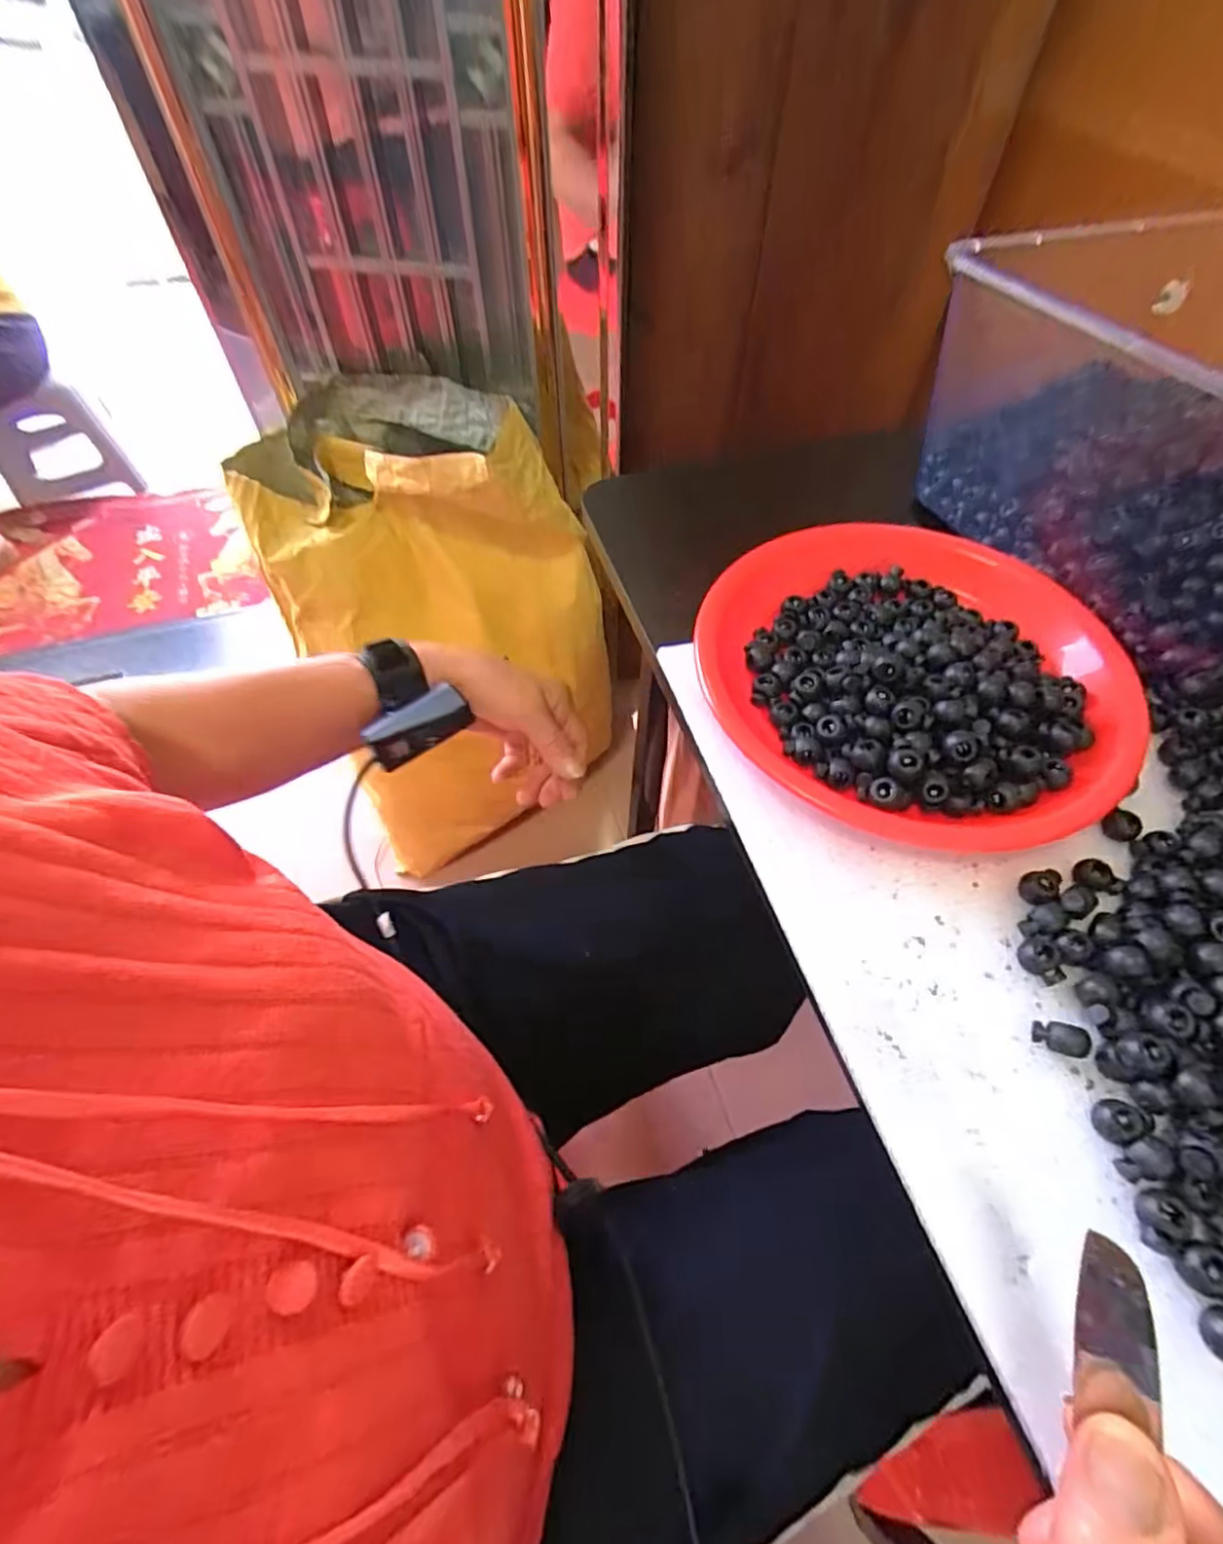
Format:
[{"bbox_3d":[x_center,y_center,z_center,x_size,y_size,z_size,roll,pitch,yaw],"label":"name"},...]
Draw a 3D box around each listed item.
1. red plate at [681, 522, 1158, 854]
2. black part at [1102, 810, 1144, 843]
[{"bbox_3d":[0.167,-0.059,0.362,0.229,0.026,0.217,0,56,0],"label":"red plate"},{"bbox_3d":[0.249,0.026,0.321,0.011,0.012,0.015,-35,63,-21],"label":"black part"}]

